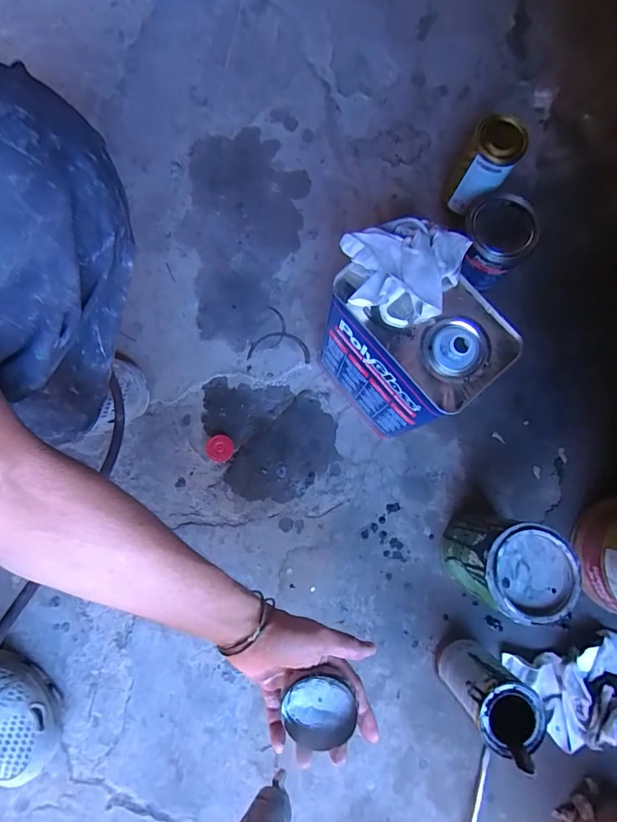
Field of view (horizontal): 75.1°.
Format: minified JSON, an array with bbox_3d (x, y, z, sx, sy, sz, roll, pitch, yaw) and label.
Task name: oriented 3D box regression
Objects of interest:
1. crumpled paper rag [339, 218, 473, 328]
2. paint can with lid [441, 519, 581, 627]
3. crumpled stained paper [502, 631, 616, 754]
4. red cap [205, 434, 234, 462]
[{"bbox_3d":[0.080,-0.130,0.361,0.106,0.050,0.091,26,78,1],"label":"crumpled paper rag"},{"bbox_3d":[0.242,0.191,0.506,0.104,0.137,0.103,3,79,-2],"label":"paint can with lid"},{"bbox_3d":[0.389,0.380,0.526,0.255,0.089,0.161,14,79,0],"label":"crumpled stained paper"},{"bbox_3d":[-0.128,0.054,0.579,0.040,0.014,0.038,1,79,-4],"label":"red cap"}]

